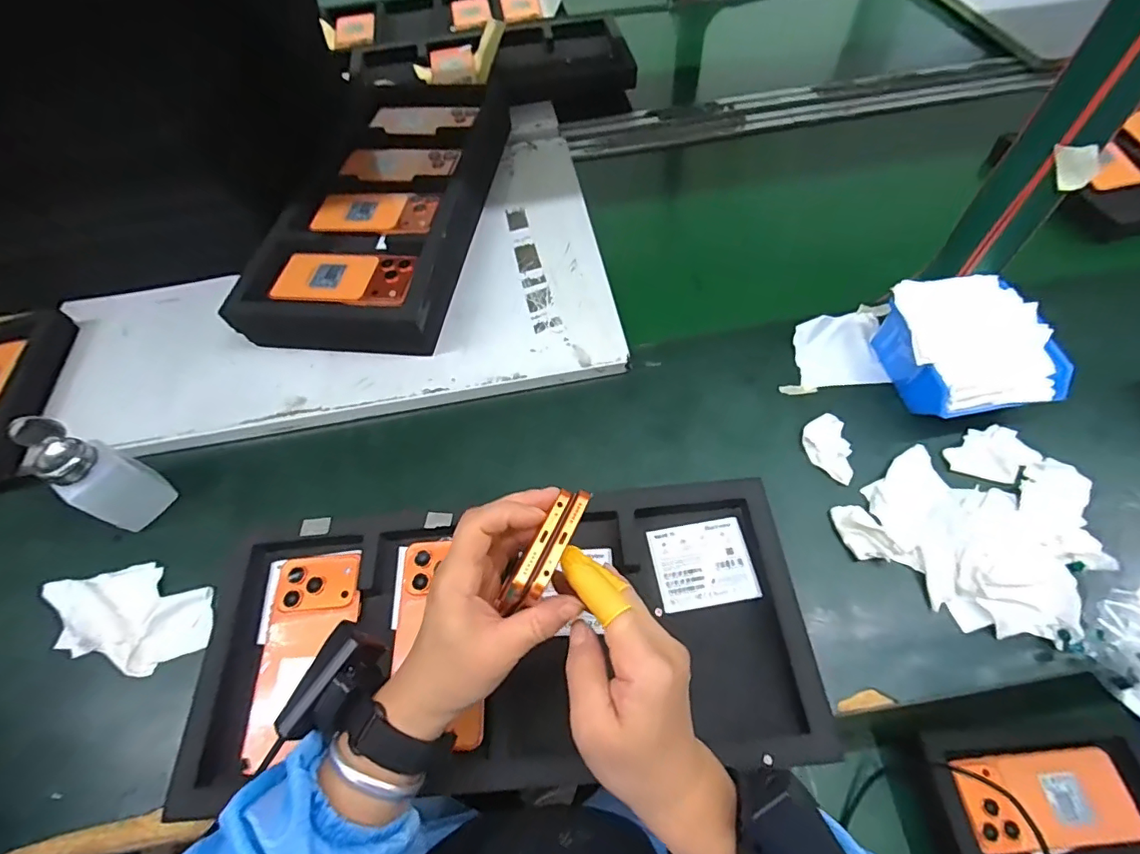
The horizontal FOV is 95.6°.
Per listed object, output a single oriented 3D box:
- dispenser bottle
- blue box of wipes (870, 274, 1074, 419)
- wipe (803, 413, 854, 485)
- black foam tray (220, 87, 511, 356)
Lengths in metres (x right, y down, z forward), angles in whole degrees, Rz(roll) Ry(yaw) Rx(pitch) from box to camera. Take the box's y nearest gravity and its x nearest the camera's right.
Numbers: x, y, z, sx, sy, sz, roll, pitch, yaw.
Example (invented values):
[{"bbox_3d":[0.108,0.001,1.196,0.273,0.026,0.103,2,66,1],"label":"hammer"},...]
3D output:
[{"bbox_3d":[-0.428,0.045,0.465,0.048,0.126,0.056,33,67,21],"label":"dispenser bottle"},{"bbox_3d":[0.392,-0.075,0.515,0.127,0.068,0.138,-8,60,-1],"label":"blue box of wipes"},{"bbox_3d":[0.254,0.019,0.512,0.042,0.009,0.073,4,60,7],"label":"wipe"},{"bbox_3d":[-0.229,-0.304,0.678,0.218,0.073,0.483,4,60,7],"label":"black foam tray"}]

